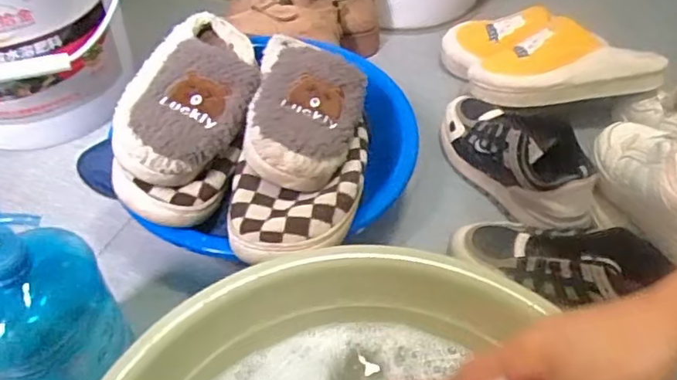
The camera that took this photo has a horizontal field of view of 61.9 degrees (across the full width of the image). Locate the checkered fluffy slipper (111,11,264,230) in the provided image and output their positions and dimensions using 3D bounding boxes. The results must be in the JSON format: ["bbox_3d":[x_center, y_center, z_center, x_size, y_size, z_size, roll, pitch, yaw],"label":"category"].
[{"bbox_3d":[-0.154,-0.094,0.597,0.131,0.092,0.255,-1,48,-3],"label":"checkered fluffy slipper"}]

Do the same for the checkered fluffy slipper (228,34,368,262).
[{"bbox_3d":[-0.036,-0.040,0.557,0.120,0.087,0.228,7,48,4],"label":"checkered fluffy slipper"}]

